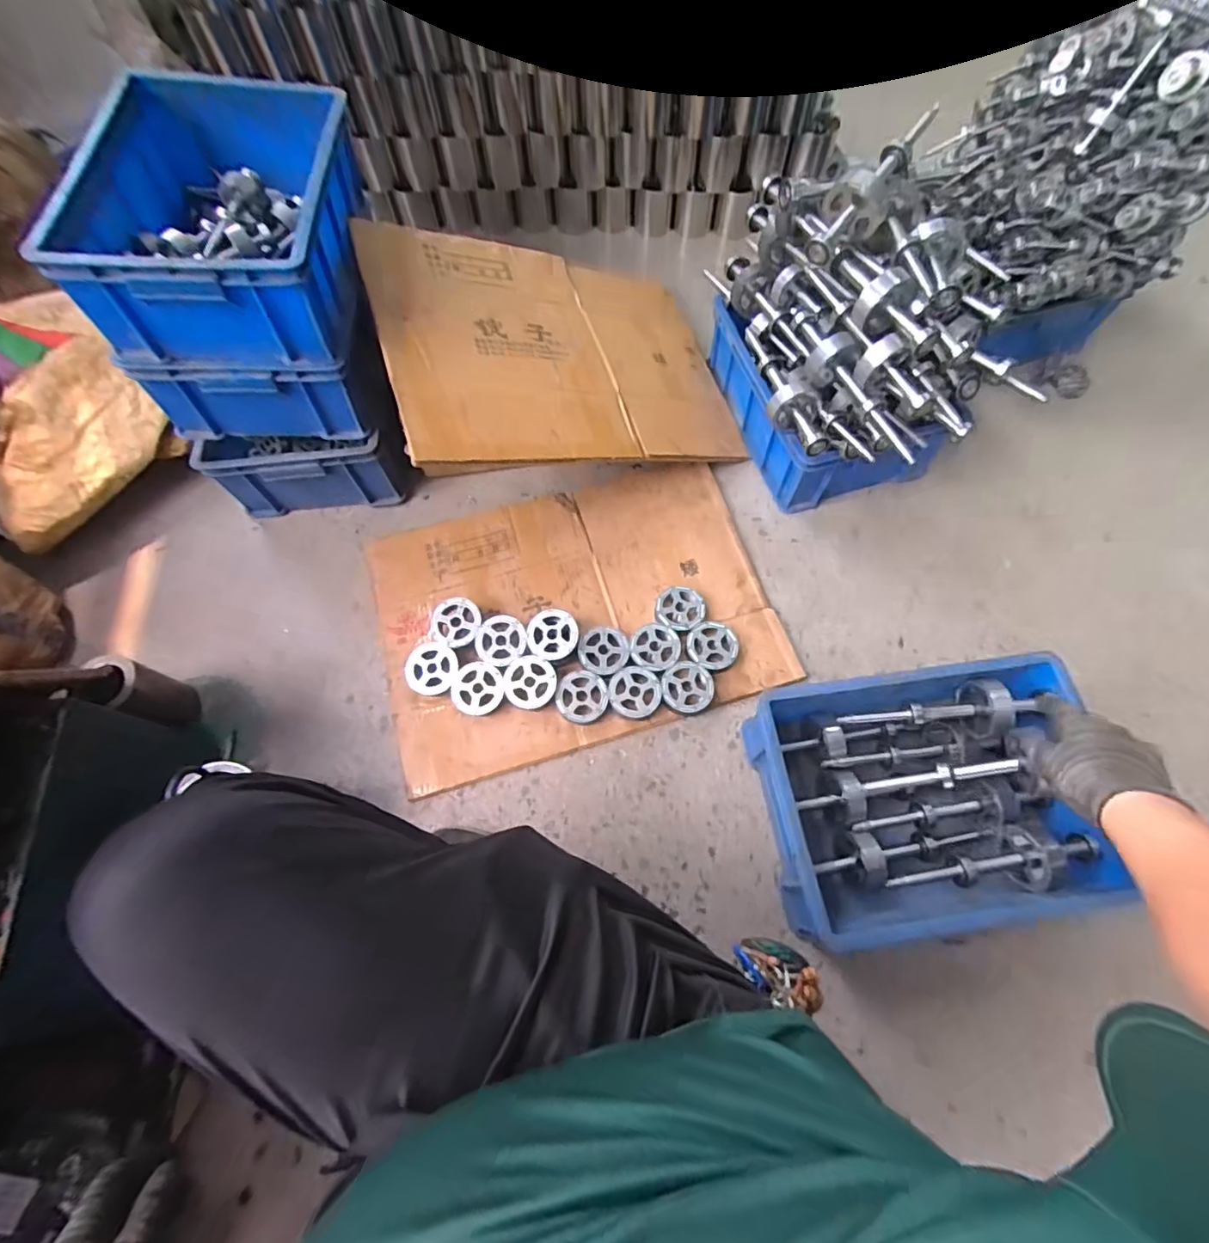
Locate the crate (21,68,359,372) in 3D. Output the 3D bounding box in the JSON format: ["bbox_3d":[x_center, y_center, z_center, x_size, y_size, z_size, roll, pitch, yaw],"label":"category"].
[{"bbox_3d":[-0.523,-0.574,0.796,0.313,0.159,0.440,-4,67,0],"label":"crate"}]

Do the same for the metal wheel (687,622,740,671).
[{"bbox_3d":[0.168,0.041,0.886,0.079,0.027,0.079,0,67,1],"label":"metal wheel"}]

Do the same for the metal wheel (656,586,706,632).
[{"bbox_3d":[0.121,-0.019,0.911,0.076,0.026,0.072,0,67,1],"label":"metal wheel"}]

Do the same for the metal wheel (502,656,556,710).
[{"bbox_3d":[-0.111,0.090,0.847,0.077,0.015,0.075,0,67,1],"label":"metal wheel"}]

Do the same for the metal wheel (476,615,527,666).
[{"bbox_3d":[-0.159,0.027,0.869,0.076,0.016,0.076,0,67,1],"label":"metal wheel"}]

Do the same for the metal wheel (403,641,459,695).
[{"bbox_3d":[-0.261,0.072,0.873,0.077,0.023,0.079,0,67,1],"label":"metal wheel"}]

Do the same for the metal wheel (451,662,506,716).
[{"bbox_3d":[-0.189,0.102,0.857,0.077,0.023,0.075,0,67,1],"label":"metal wheel"}]

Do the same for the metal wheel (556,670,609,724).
[{"bbox_3d":[-0.032,0.114,0.854,0.075,0.026,0.080,0,67,1],"label":"metal wheel"}]

